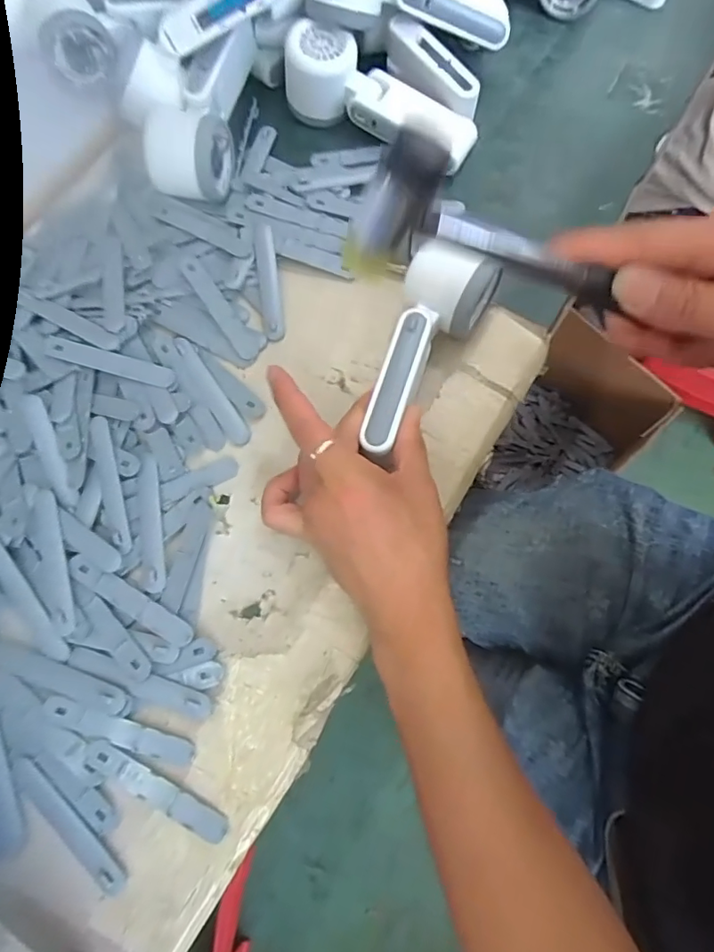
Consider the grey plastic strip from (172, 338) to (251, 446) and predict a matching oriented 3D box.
[{"bbox_3d":[-0.107,-0.062,0.378,0.018,0.005,0.094,-32,82,-19],"label":"grey plastic strip"}]

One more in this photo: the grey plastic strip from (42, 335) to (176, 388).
[{"bbox_3d":[-0.178,-0.083,0.377,0.094,0.004,0.016,16,80,-2],"label":"grey plastic strip"}]

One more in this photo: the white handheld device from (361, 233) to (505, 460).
[{"bbox_3d":[0.042,-0.085,0.365,0.056,0.047,0.160,25,74,6],"label":"white handheld device"}]

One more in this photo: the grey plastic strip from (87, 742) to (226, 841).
[{"bbox_3d":[-0.117,0.183,0.303,0.093,0.004,0.015,28,75,7],"label":"grey plastic strip"}]

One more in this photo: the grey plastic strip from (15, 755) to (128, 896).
[{"bbox_3d":[-0.166,0.199,0.299,0.092,0.004,0.016,41,77,10],"label":"grey plastic strip"}]

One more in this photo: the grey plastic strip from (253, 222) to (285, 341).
[{"bbox_3d":[-0.069,-0.153,0.408,0.016,0.004,0.097,-7,82,-4],"label":"grey plastic strip"}]

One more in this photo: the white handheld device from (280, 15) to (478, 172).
[{"bbox_3d":[0.018,-0.314,0.433,0.168,0.048,0.052,25,74,5],"label":"white handheld device"}]

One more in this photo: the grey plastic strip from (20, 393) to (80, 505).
[{"bbox_3d":[-0.210,-0.018,0.357,0.013,0.005,0.083,-26,83,-2],"label":"grey plastic strip"}]

